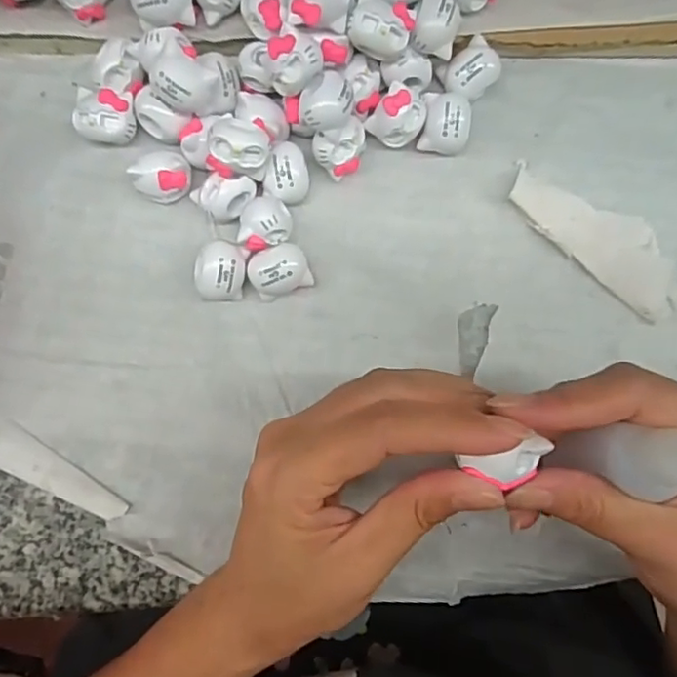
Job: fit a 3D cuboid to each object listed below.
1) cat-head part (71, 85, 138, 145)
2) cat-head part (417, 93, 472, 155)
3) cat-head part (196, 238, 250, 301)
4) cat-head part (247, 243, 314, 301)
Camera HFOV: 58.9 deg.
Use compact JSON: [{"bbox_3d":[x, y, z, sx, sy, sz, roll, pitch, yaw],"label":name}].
[{"bbox_3d":[-0.100,-0.095,0.260,0.024,0.019,0.023,10,84,-2],"label":"cat-head part"},{"bbox_3d":[0.047,-0.094,0.267,0.020,0.021,0.023,7,84,-3],"label":"cat-head part"},{"bbox_3d":[-0.049,-0.028,0.256,0.019,0.021,0.026,13,84,-2],"label":"cat-head part"},{"bbox_3d":[-0.026,-0.029,0.258,0.025,0.020,0.020,-14,86,-5],"label":"cat-head part"}]

